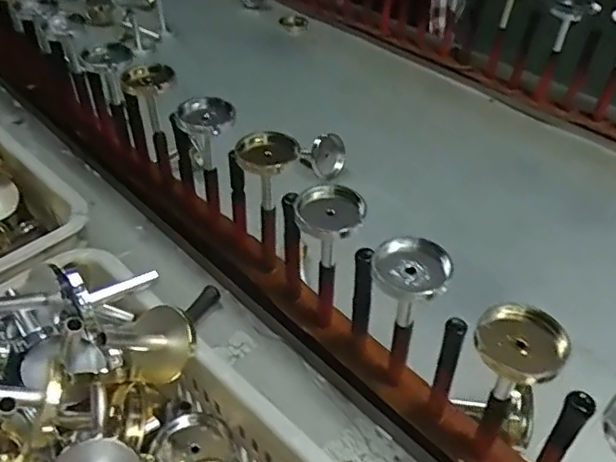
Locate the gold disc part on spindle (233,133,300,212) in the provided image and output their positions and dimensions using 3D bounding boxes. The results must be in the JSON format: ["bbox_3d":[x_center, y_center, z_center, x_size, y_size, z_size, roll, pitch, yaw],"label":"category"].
[{"bbox_3d":[-0.042,-0.062,0.646,0.070,0.071,0.056,28,49,27],"label":"gold disc part on spindle"}]

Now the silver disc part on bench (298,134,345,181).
[{"bbox_3d":[0.030,-0.115,0.916,0.063,0.065,0.014,-46,26,4],"label":"silver disc part on bench"}]

